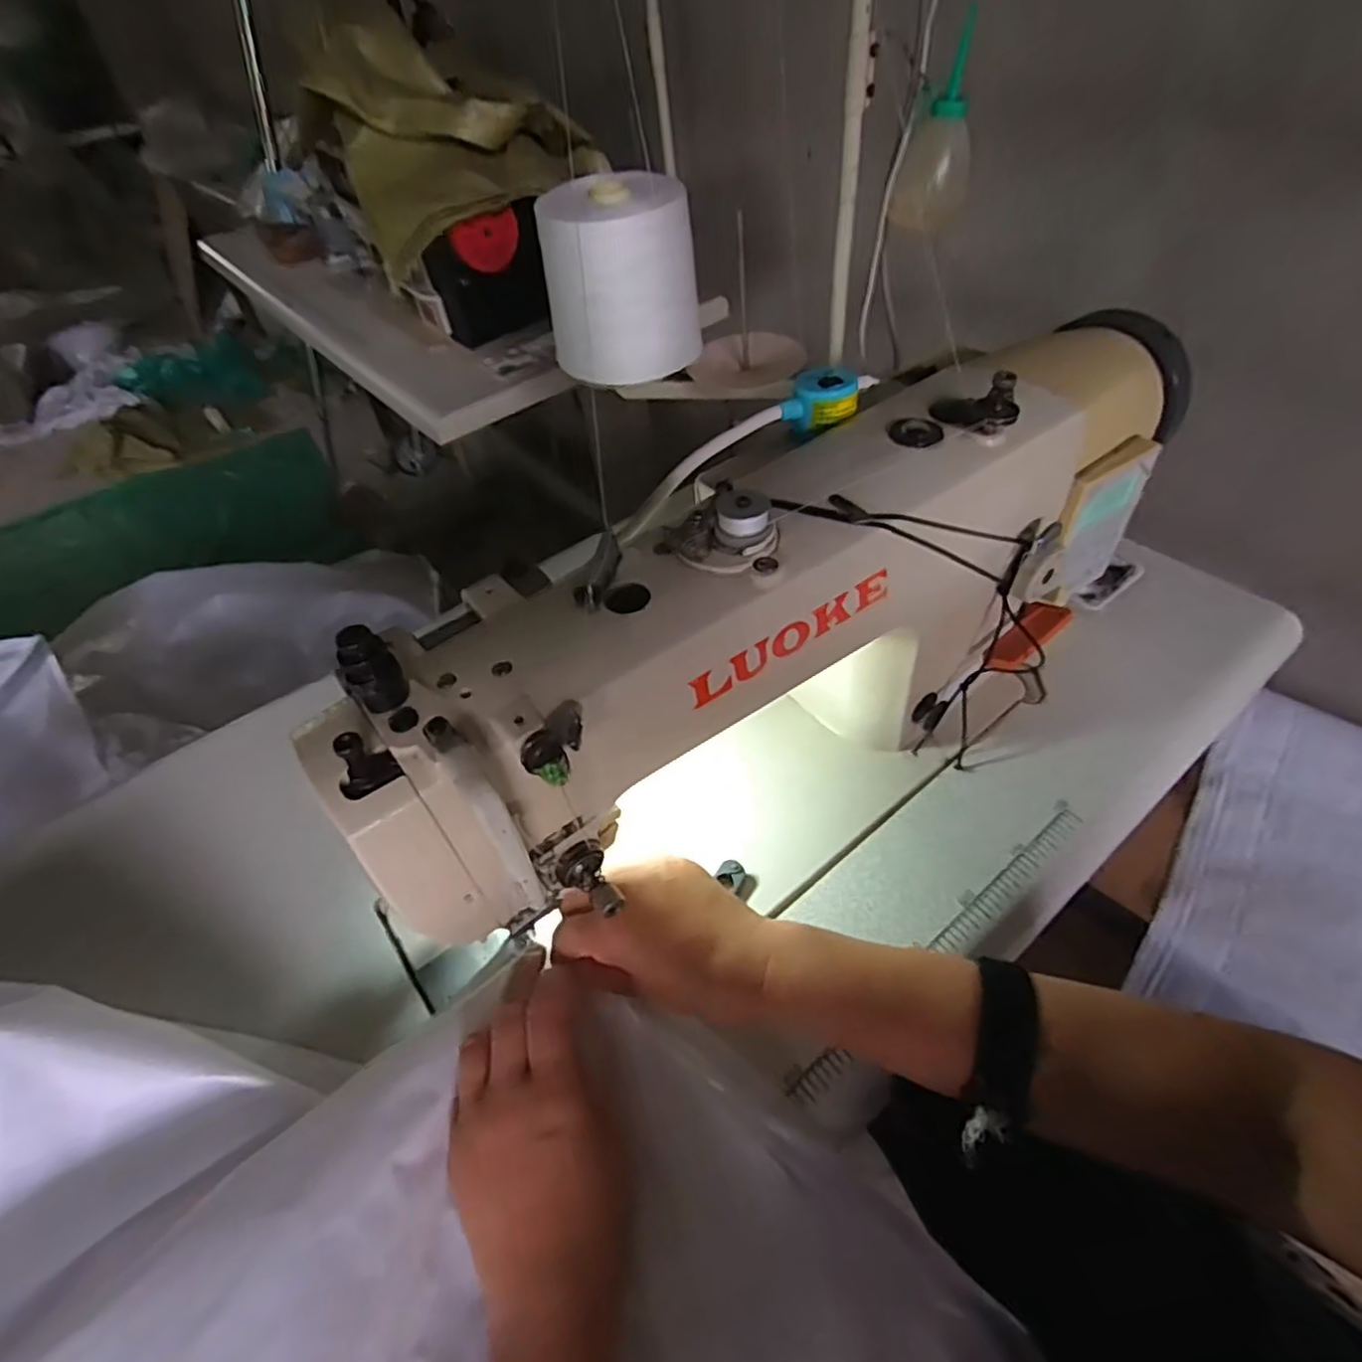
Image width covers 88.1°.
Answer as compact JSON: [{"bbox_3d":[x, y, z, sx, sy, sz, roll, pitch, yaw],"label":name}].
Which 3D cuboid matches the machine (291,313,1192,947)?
[{"bbox_3d":[0.096,-0.045,0.434,0.574,0.220,0.148,-32,53,-22],"label":"machine"}]

